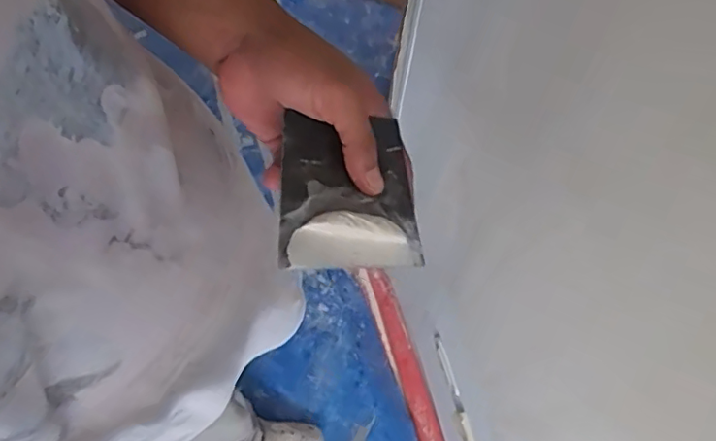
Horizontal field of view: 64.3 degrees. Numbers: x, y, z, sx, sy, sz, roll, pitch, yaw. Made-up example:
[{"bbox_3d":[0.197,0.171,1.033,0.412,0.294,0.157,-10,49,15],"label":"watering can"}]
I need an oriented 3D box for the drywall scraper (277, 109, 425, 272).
[{"bbox_3d":[-0.003,-0.017,0.350,0.092,0.017,0.092,0,76,-25],"label":"drywall scraper"}]

